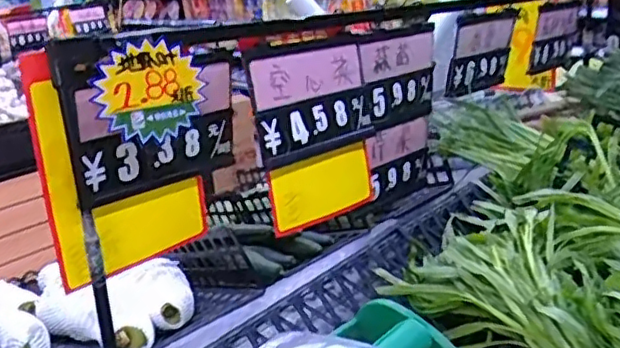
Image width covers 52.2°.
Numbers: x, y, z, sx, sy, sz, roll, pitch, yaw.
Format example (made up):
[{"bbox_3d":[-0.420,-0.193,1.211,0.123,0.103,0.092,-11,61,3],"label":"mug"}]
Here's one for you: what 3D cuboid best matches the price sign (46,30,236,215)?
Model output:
[{"bbox_3d":[-0.179,-0.072,0.766,0.039,0.202,0.252,29,35,35],"label":"price sign"}]

